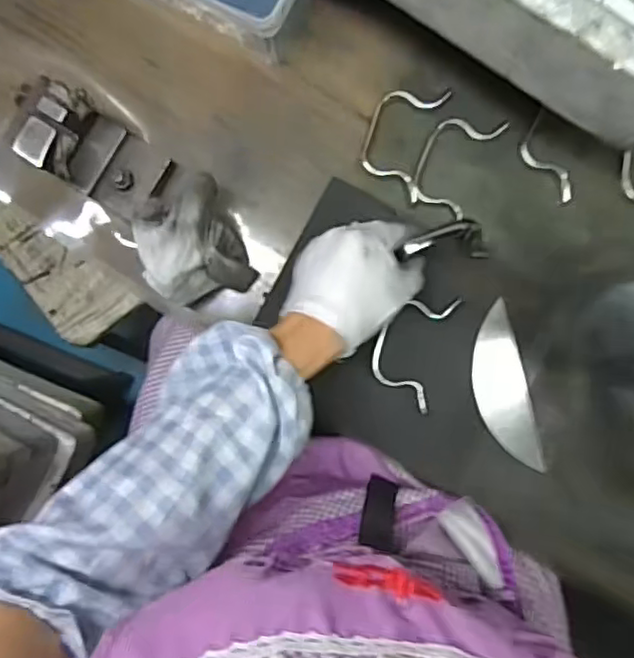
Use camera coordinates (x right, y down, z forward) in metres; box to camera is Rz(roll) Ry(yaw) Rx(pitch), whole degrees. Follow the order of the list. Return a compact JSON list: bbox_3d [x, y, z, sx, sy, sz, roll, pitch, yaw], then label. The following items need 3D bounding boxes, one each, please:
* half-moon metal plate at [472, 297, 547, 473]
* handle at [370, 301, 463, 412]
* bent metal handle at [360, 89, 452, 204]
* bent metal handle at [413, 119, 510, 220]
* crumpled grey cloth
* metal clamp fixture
[{"bbox_3d":[0.150,0.050,0.523,0.041,0.008,0.136,-14,89,3],"label":"half-moon metal plate"},{"bbox_3d":[0.075,0.014,0.513,0.053,0.006,0.094,17,90,3],"label":"handle"},{"bbox_3d":[0.068,-0.156,0.529,0.054,0.011,0.093,17,90,3],"label":"bent metal handle"},{"bbox_3d":[0.112,-0.138,0.521,0.052,0.012,0.086,28,91,3],"label":"bent metal handle"},{"bbox_3d":[-0.098,-0.063,0.510,0.076,0.063,0.086,-23,88,2],"label":"crumpled grey cloth"},{"bbox_3d":[-0.171,-0.135,0.506,0.100,0.073,0.065,31,91,3],"label":"metal clamp fixture"}]

